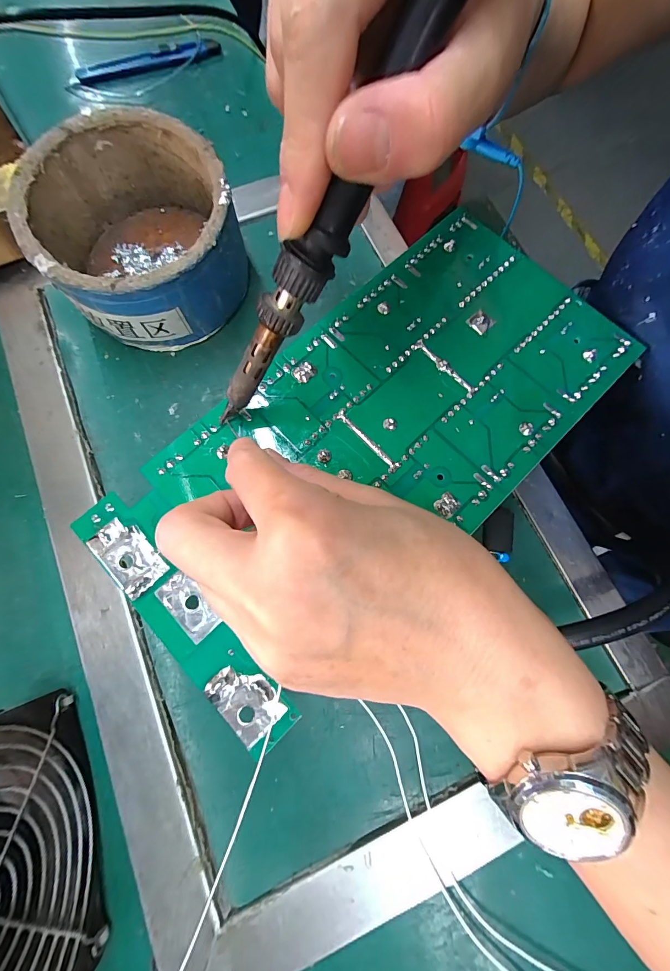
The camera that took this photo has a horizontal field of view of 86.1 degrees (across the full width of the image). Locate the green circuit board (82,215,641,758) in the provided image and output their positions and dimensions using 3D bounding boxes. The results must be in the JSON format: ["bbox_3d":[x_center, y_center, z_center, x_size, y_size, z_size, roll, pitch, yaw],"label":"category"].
[{"bbox_3d":[0.021,-0.029,0.187,0.278,0.007,0.138,-42,80,-11],"label":"green circuit board"}]

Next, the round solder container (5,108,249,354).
[{"bbox_3d":[-0.123,-0.159,0.233,0.112,0.067,0.119,0,75,-1],"label":"round solder container"}]

